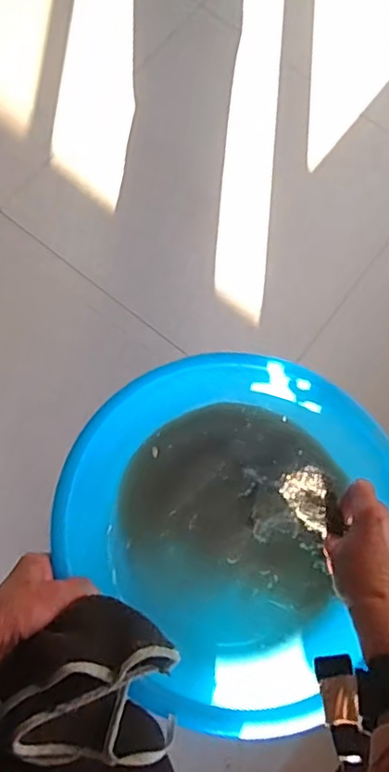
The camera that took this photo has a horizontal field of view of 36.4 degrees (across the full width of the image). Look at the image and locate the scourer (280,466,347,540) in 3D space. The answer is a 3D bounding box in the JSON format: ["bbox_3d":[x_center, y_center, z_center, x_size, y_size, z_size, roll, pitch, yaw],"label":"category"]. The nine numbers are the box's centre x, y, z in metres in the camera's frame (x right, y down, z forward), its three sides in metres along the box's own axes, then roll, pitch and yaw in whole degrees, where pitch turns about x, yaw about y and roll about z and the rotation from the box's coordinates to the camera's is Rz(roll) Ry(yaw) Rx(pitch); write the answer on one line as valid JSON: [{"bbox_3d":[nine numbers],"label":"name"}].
[{"bbox_3d":[0.119,0.113,0.587,0.045,0.022,0.067,-27,79,-8],"label":"scourer"}]

